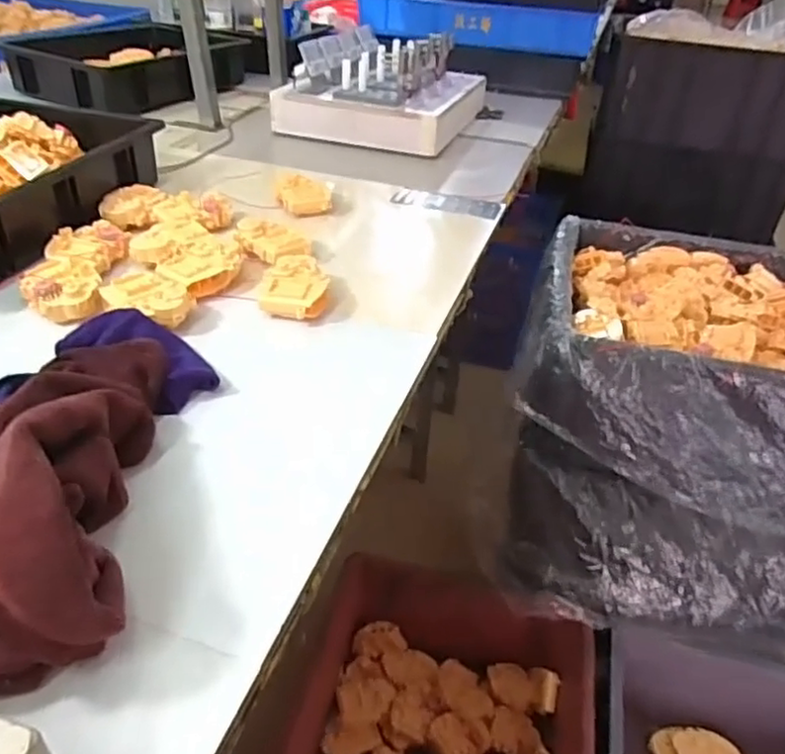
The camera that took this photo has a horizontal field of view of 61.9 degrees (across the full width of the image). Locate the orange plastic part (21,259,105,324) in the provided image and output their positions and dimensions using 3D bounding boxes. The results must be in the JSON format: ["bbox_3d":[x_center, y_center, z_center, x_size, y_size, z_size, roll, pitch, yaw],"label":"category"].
[{"bbox_3d":[-0.342,-0.091,0.680,0.072,0.029,0.083,-14,40,-23],"label":"orange plastic part"}]

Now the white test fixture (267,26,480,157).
[{"bbox_3d":[-0.011,-0.555,1.244,0.303,0.131,0.382,14,37,13],"label":"white test fixture"}]

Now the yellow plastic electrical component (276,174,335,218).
[{"bbox_3d":[-0.124,-0.256,0.920,0.075,0.032,0.075,-7,38,-15],"label":"yellow plastic electrical component"}]

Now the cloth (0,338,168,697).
[{"bbox_3d":[-0.262,0.051,0.443,0.172,0.094,0.292,-3,37,-10],"label":"cloth"}]

